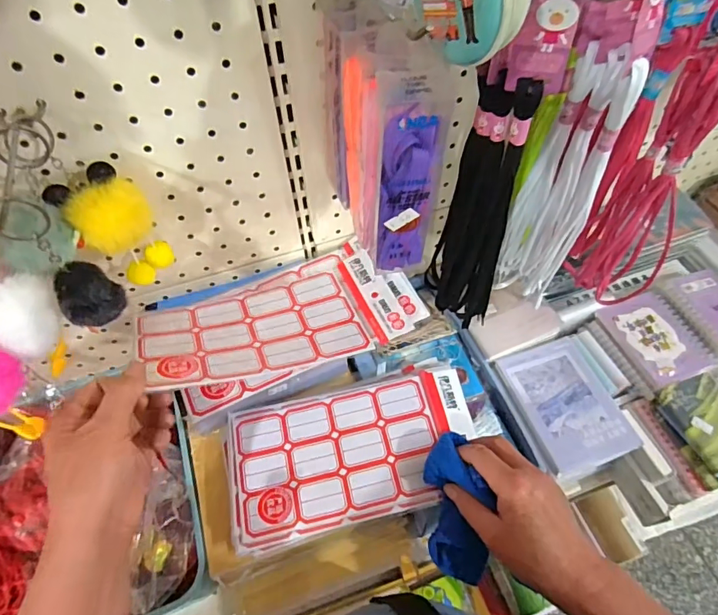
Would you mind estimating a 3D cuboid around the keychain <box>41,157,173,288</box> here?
[{"bbox_3d":[-0.189,-0.061,0.378,0.058,0.099,0.052,-32,60,-18],"label":"keychain"}]

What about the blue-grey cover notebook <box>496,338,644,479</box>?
[{"bbox_3d":[0.238,0.105,0.536,0.111,0.007,0.143,-17,57,-9],"label":"blue-grey cover notebook"}]

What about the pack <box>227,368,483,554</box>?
[{"bbox_3d":[-0.005,0.141,0.469,0.243,0.015,0.130,-13,56,-6],"label":"pack"}]

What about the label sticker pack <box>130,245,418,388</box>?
[{"bbox_3d":[-0.078,0.011,0.442,0.231,0.021,0.115,-14,42,-18],"label":"label sticker pack"}]

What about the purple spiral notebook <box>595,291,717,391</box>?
[{"bbox_3d":[0.368,0.033,0.578,0.098,0.009,0.111,-18,57,-10],"label":"purple spiral notebook"}]

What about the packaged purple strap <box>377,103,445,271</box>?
[{"bbox_3d":[0.030,-0.066,0.302,0.035,0.135,0.012,-6,56,-1],"label":"packaged purple strap"}]

